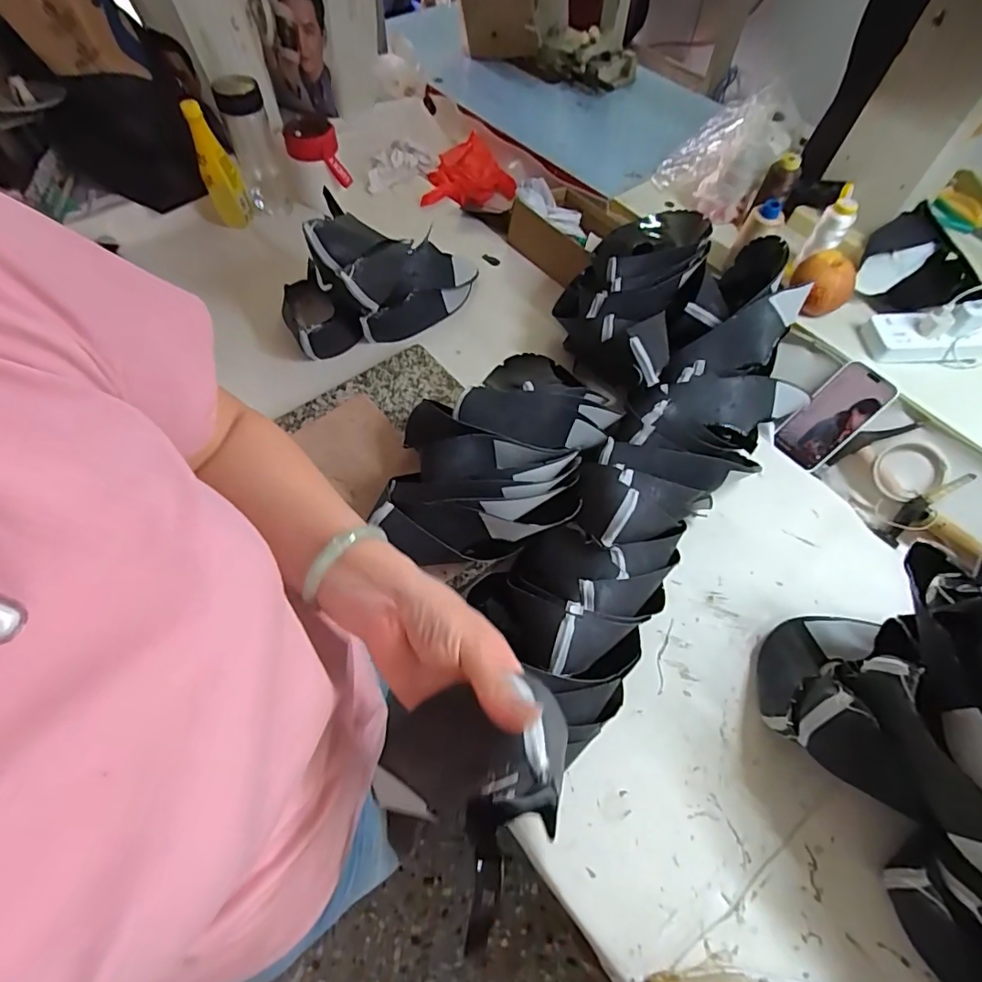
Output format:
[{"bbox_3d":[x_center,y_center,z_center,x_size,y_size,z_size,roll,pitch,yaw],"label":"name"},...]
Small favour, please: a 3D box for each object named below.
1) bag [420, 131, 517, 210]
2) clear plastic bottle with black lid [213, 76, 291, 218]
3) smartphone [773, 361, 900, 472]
[{"bbox_3d":[-0.040,-0.689,1.154,0.188,0.048,0.255,4,60,1],"label":"bag"},{"bbox_3d":[-0.434,-0.626,0.961,0.079,0.222,0.077,-20,62,-12],"label":"clear plastic bottle with black lid"},{"bbox_3d":[0.507,-0.110,0.780,0.081,0.009,0.164,44,106,15],"label":"smartphone"}]

